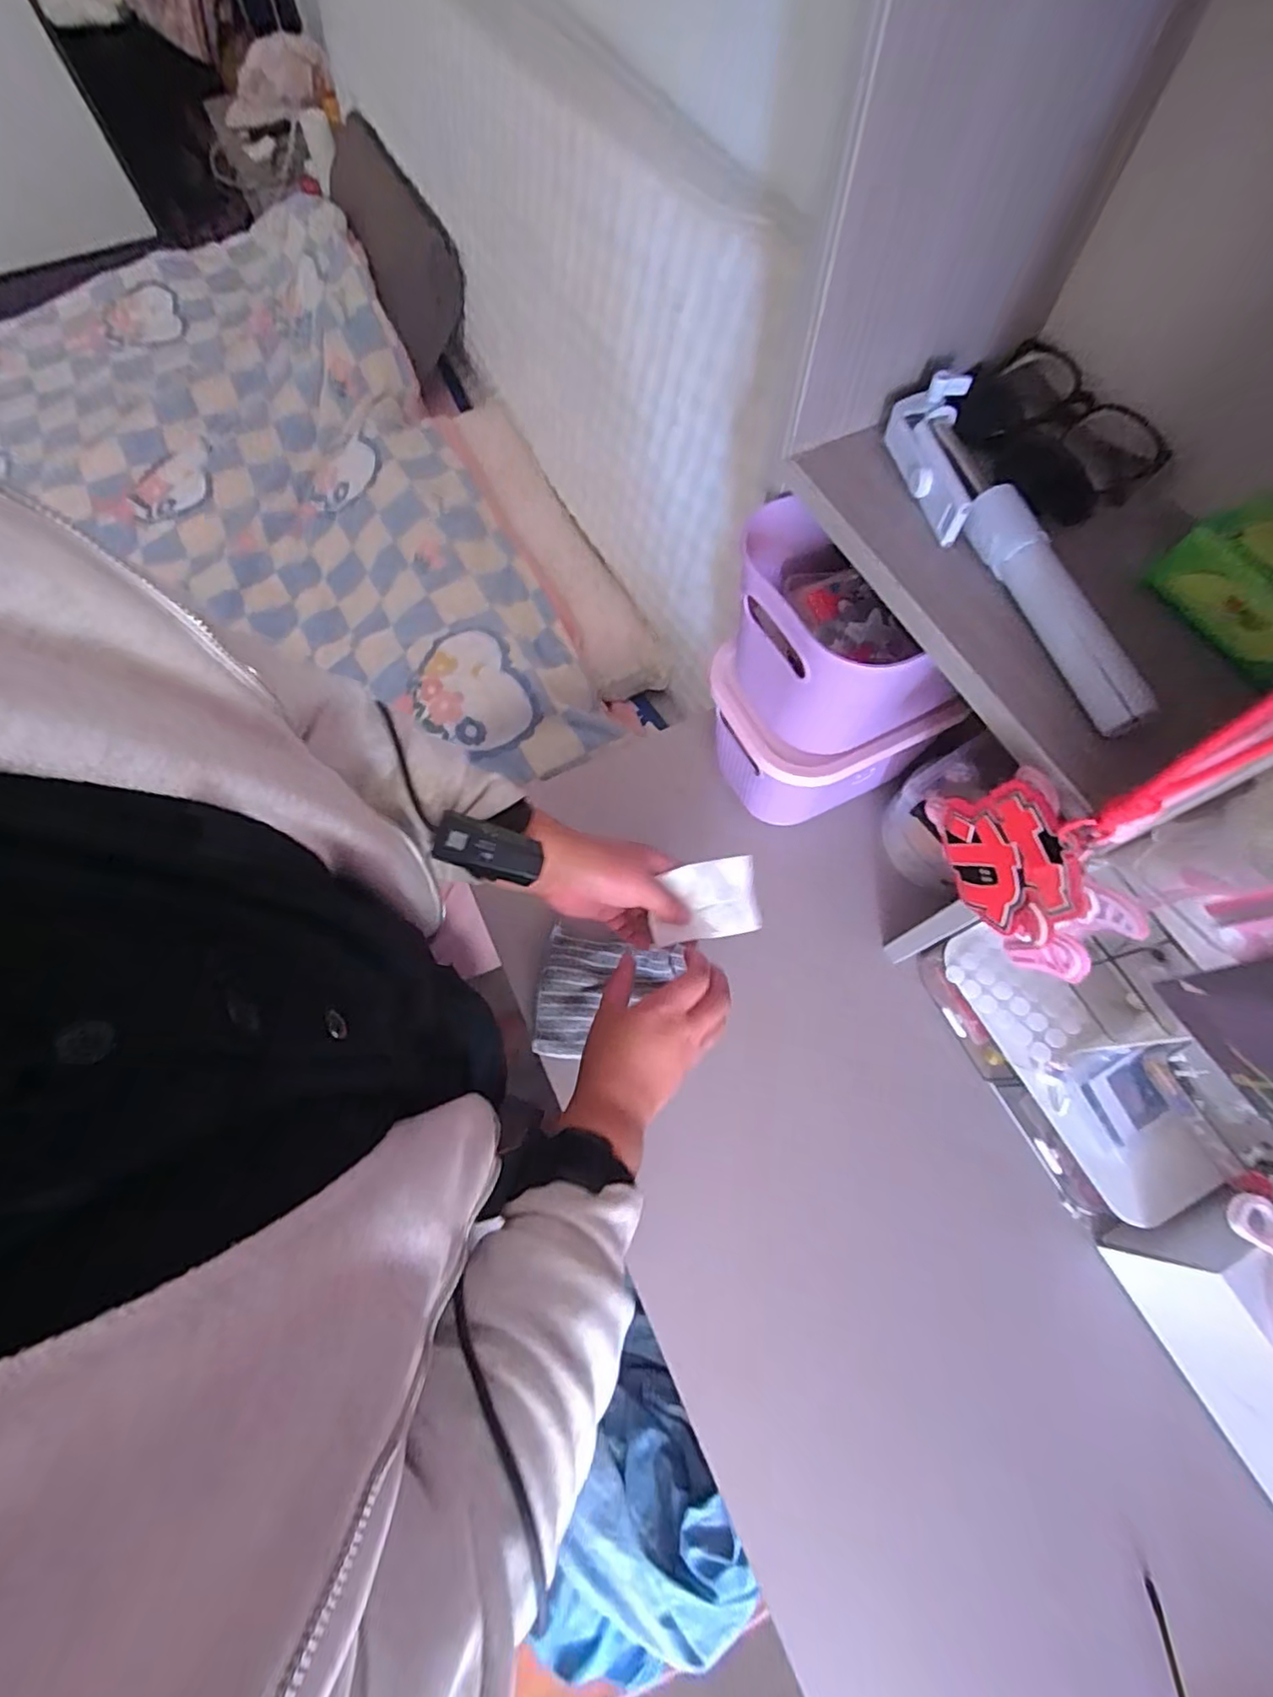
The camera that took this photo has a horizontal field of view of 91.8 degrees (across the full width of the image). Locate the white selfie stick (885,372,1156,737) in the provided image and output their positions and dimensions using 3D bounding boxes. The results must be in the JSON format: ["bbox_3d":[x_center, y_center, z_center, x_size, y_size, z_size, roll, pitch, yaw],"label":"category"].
[{"bbox_3d":[0.212,-0.177,0.362,0.047,0.028,0.249,-11,68,-4],"label":"white selfie stick"}]

